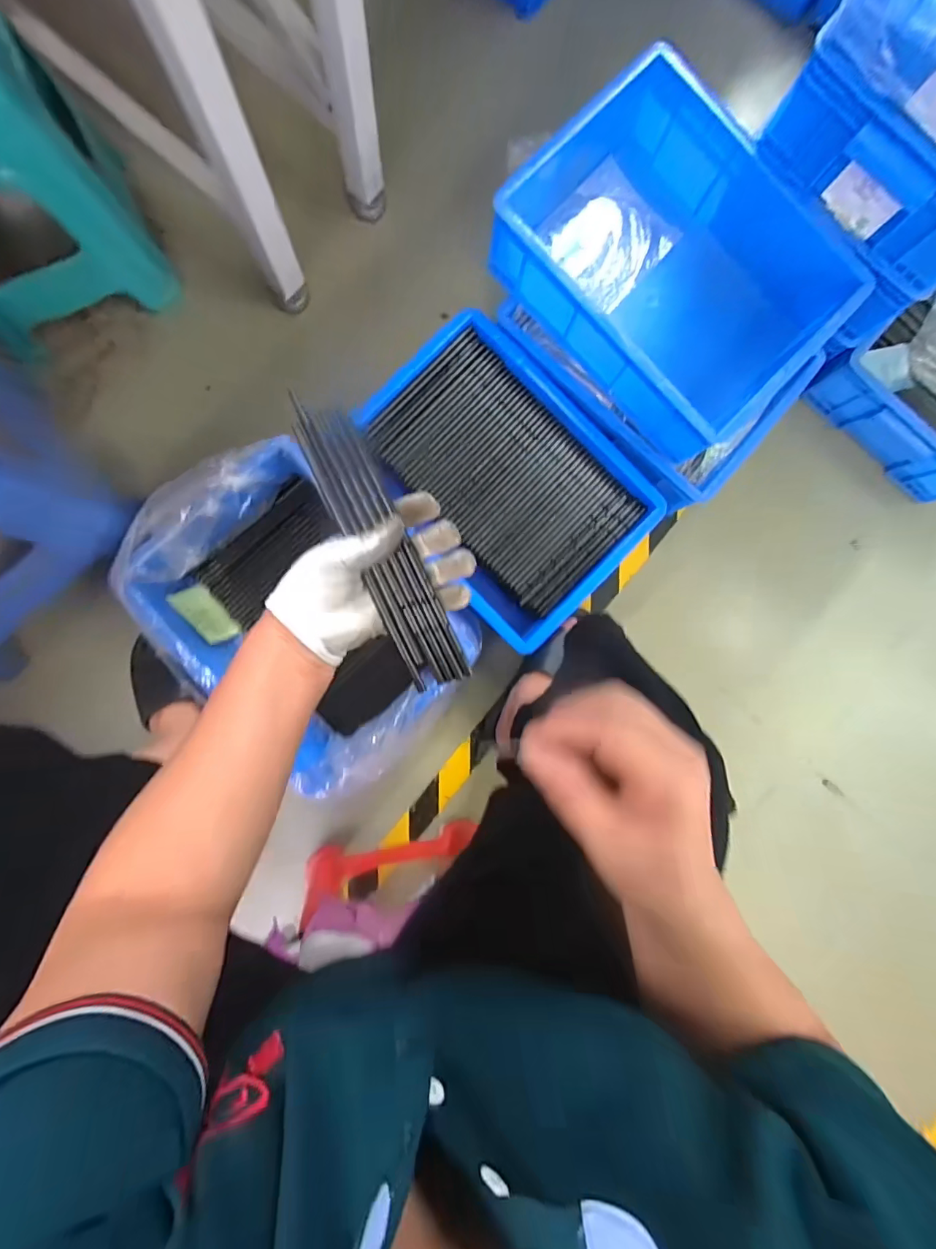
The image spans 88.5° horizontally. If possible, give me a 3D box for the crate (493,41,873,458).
[{"bbox_3d":[0.270,-0.470,0.644,0.410,0.109,0.322,44,86,-3],"label":"crate"}]

